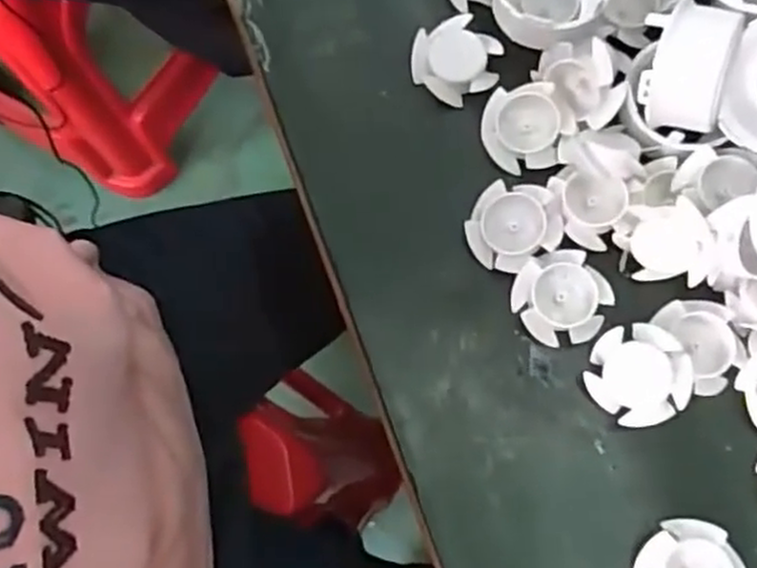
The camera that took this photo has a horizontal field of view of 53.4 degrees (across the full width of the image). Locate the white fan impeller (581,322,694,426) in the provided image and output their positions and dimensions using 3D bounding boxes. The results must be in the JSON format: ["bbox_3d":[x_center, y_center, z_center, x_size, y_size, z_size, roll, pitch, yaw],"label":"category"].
[{"bbox_3d":[0.109,0.038,0.318,0.041,0.014,0.041,0,89,22],"label":"white fan impeller"}]

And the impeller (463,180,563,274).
[{"bbox_3d":[0.060,-0.025,0.337,0.037,0.020,0.039,-1,77,3],"label":"impeller"}]

